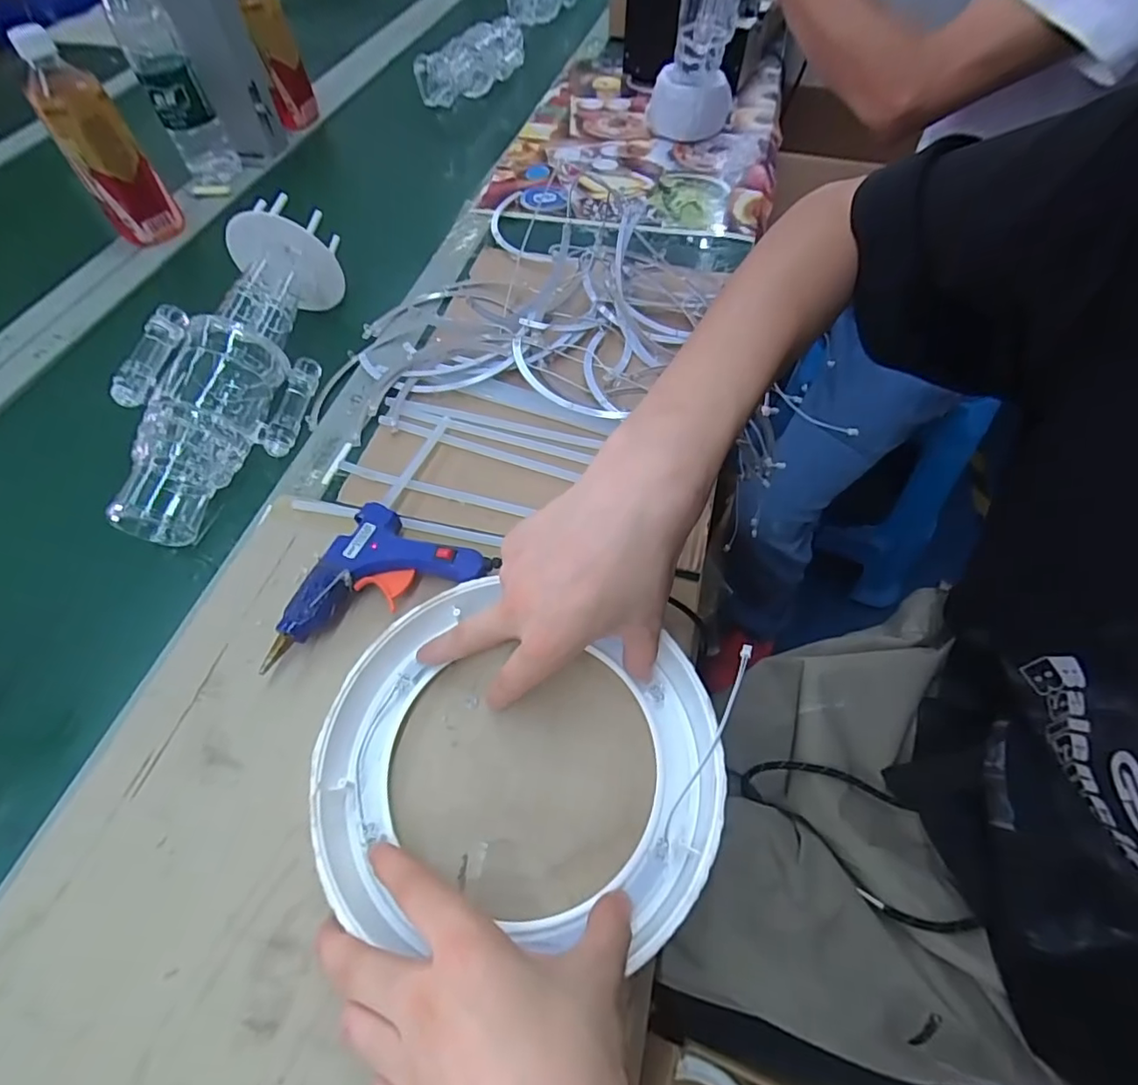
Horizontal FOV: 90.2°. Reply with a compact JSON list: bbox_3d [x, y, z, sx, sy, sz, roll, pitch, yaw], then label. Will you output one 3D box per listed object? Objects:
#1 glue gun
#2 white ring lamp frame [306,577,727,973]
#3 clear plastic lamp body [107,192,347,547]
[{"bbox_3d":[-0.135,0.016,0.390,0.148,0.024,0.082,-22,60,-12],"label":"glue gun"},{"bbox_3d":[-0.027,0.123,0.314,0.212,0.039,0.184,16,59,13],"label":"white ring lamp frame"},{"bbox_3d":[-0.286,-0.150,0.467,0.107,0.091,0.318,7,59,6],"label":"clear plastic lamp body"}]

